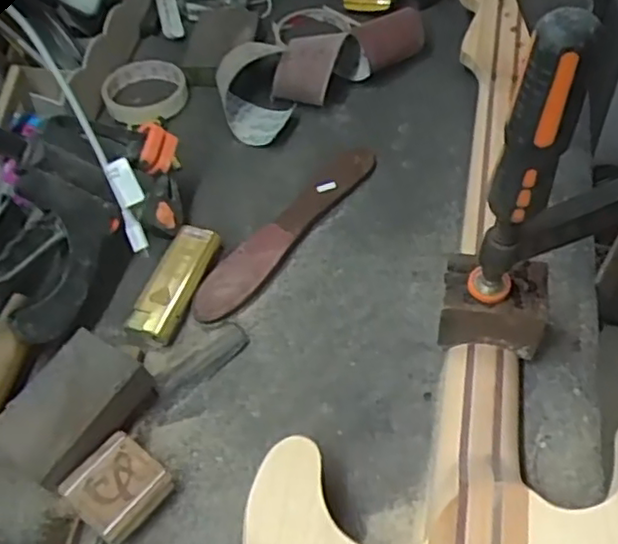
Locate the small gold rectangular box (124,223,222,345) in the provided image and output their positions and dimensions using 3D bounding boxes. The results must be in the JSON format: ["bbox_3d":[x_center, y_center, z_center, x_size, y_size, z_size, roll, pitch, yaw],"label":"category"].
[{"bbox_3d":[-0.109,0.007,0.538,0.039,0.018,0.103,13,56,13],"label":"small gold rectangular box"}]

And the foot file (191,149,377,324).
[{"bbox_3d":[-0.020,-0.041,0.577,0.041,0.013,0.221,31,62,24],"label":"foot file"}]

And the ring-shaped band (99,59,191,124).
[{"bbox_3d":[-0.166,-0.185,0.676,0.082,0.026,0.082,-8,54,-2],"label":"ring-shaped band"}]

